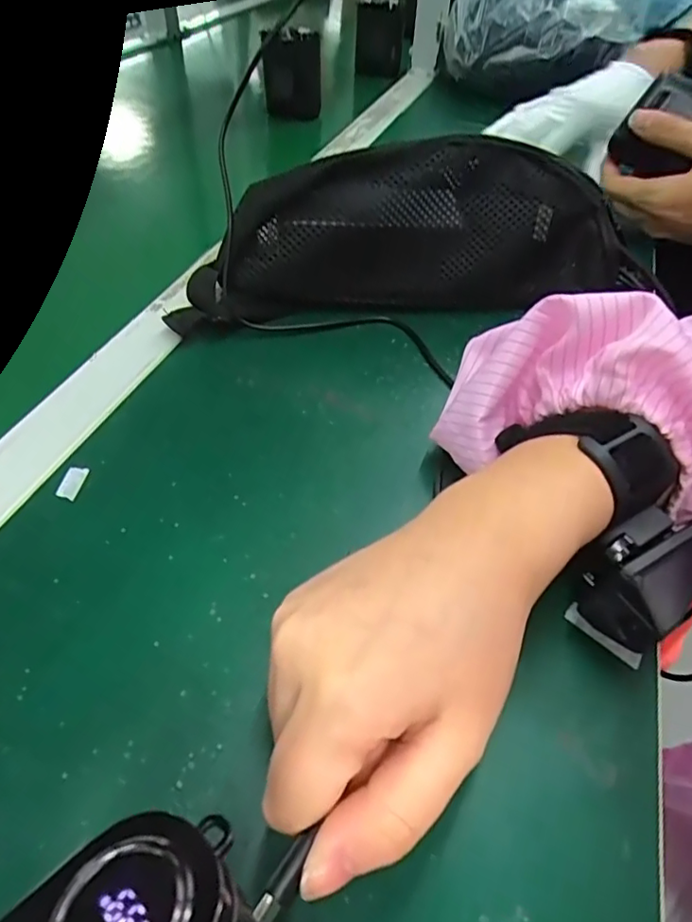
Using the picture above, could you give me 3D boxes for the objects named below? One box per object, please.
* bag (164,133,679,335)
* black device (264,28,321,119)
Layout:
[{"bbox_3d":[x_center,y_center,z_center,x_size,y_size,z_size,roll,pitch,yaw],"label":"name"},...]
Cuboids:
[{"bbox_3d":[0.048,-0.154,0.373,0.308,0.097,0.072,-7,50,-11],"label":"bag"},{"bbox_3d":[-0.061,-0.438,0.630,0.064,0.088,0.025,-1,49,-5],"label":"black device"}]

